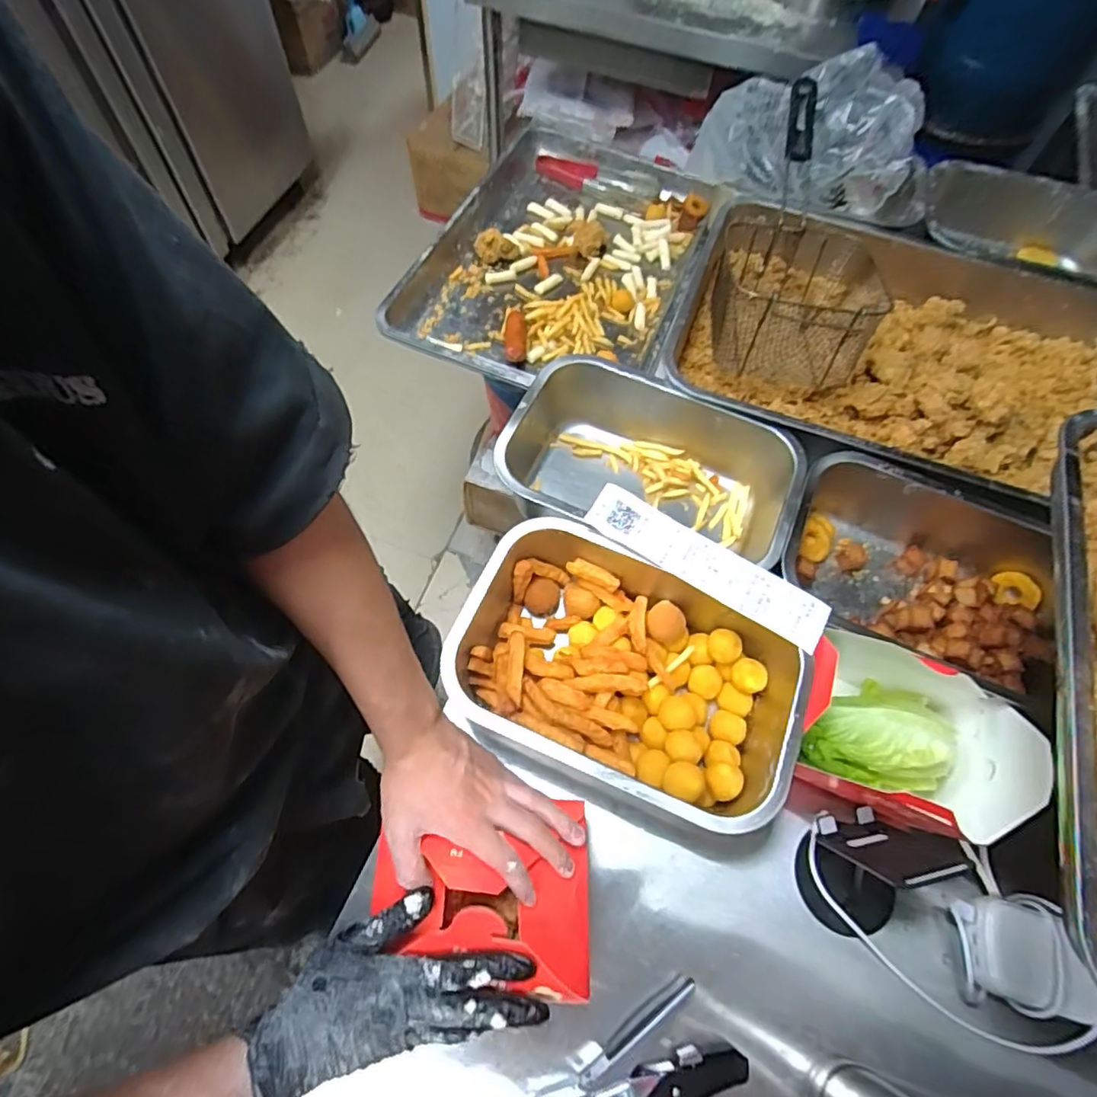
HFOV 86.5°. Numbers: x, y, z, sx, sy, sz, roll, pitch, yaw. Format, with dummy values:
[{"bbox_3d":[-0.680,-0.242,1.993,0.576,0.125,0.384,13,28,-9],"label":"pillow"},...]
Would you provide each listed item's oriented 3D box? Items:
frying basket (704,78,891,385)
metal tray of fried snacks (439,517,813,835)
[{"bbox_3d":[0.339,-0.380,0.772,0.213,0.207,0.338,19,64,7],"label":"frying basket"},{"bbox_3d":[0.069,0.118,0.557,0.308,0.088,0.201,22,65,8],"label":"metal tray of fried snacks"}]

